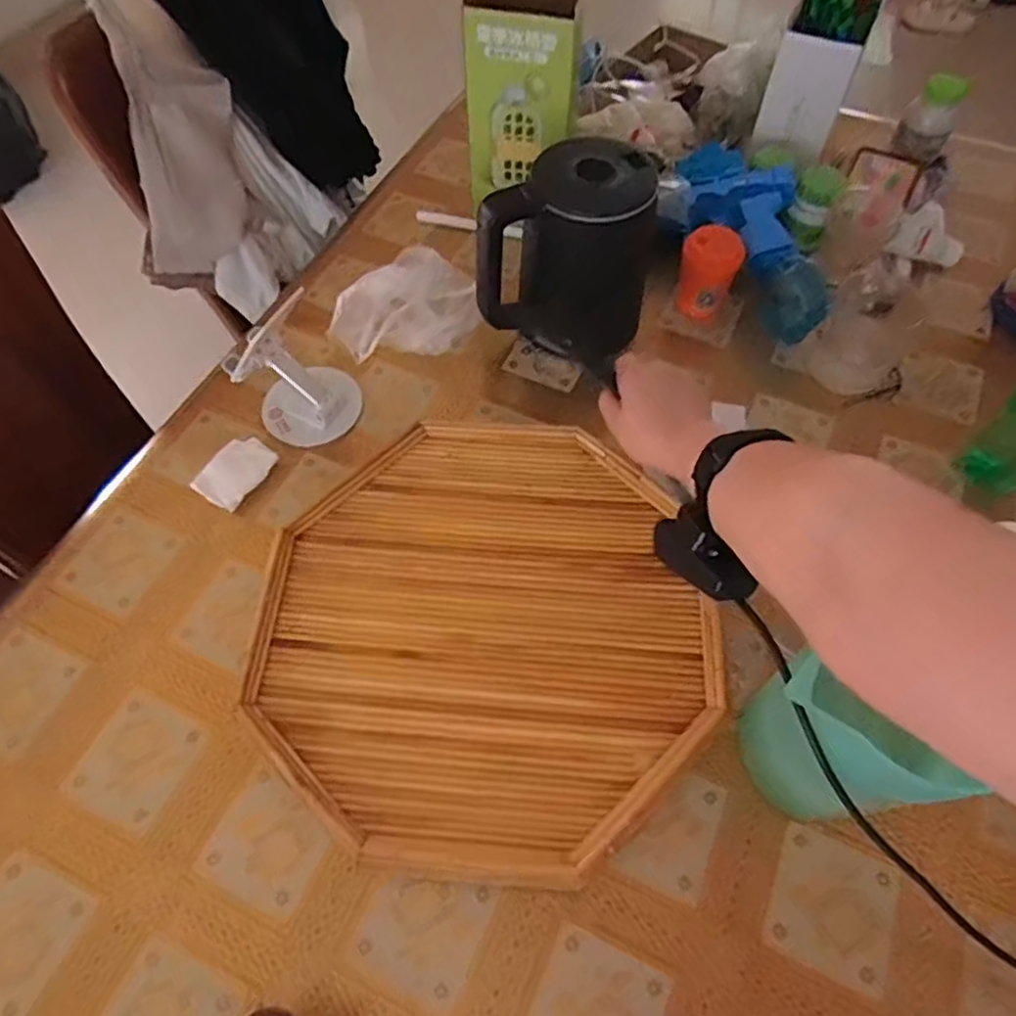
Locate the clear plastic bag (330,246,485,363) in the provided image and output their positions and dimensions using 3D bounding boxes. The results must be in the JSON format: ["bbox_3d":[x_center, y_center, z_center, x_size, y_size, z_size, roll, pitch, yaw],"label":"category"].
[{"bbox_3d":[-0.102,-0.205,0.690,0.141,0.068,0.113,-7,60,-3],"label":"clear plastic bag"}]

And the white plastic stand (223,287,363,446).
[{"bbox_3d":[-0.197,-0.121,0.634,0.102,0.094,0.095,-27,63,-13],"label":"white plastic stand"}]

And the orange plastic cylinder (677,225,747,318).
[{"bbox_3d":[0.205,-0.243,0.707,0.060,0.075,0.055,17,62,11],"label":"orange plastic cylinder"}]

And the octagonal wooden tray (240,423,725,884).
[{"bbox_3d":[-0.015,0.087,0.540,0.335,0.032,0.343,40,68,21],"label":"octagonal wooden tray"}]

